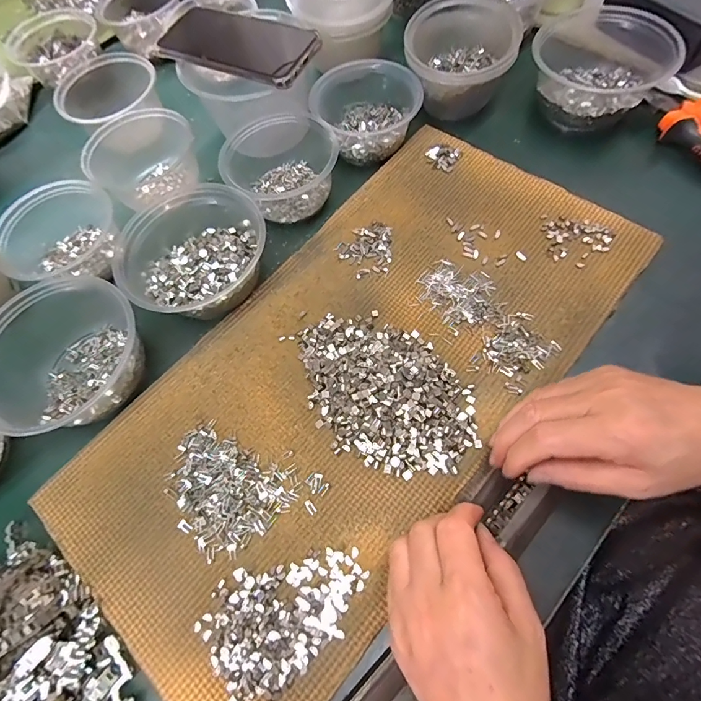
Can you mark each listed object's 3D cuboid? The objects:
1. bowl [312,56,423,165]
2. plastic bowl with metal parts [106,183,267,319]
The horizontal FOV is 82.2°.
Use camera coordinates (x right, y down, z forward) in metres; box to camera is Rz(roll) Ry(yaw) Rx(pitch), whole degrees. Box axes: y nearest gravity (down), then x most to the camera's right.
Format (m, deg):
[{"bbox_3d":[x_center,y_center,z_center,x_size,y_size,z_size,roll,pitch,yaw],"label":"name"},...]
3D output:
[{"bbox_3d":[0.017,-0.263,0.438,0.112,0.053,0.103,-2,67,4],"label":"bowl"},{"bbox_3d":[-0.147,-0.089,0.379,0.132,0.051,0.132,-2,67,4],"label":"plastic bowl with metal parts"}]

